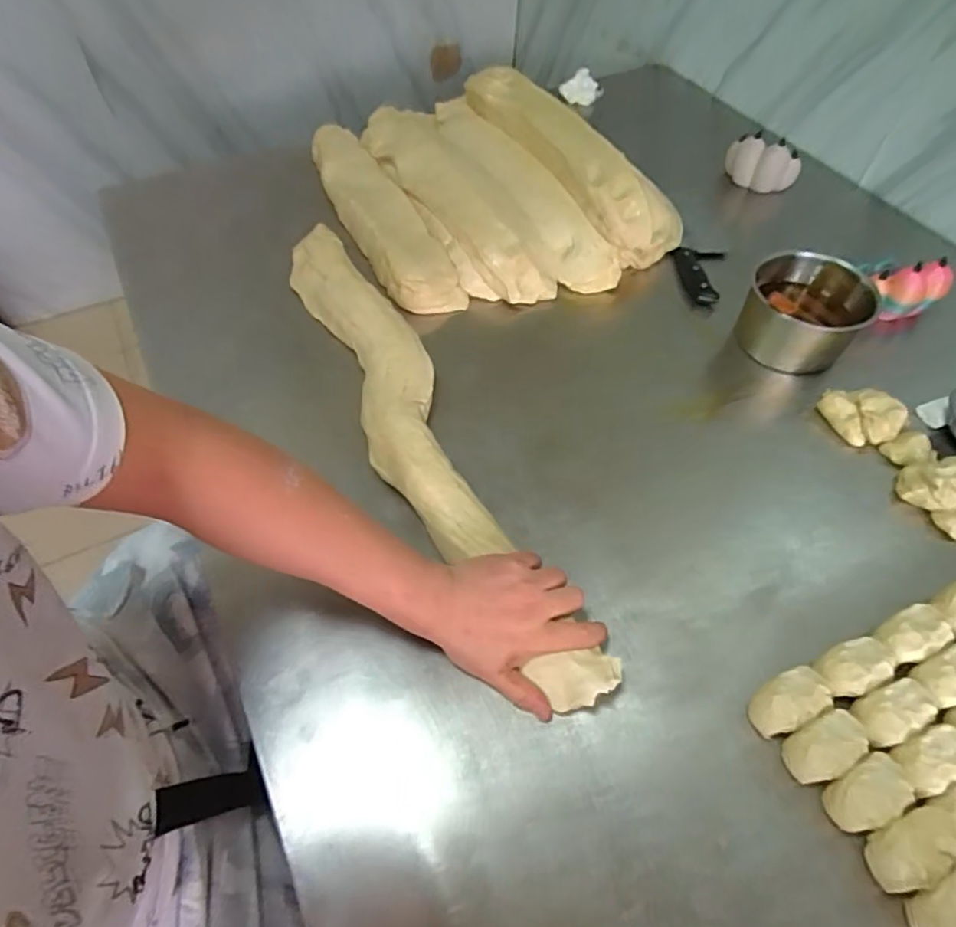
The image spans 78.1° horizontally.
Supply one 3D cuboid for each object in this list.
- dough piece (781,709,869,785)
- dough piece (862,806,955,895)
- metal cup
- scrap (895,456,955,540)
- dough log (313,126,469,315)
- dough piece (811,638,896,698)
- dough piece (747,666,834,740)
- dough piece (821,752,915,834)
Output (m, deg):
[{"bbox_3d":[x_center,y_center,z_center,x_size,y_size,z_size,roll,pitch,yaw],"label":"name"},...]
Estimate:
[{"bbox_3d":[0.294,0.241,0.503,0.069,0.043,0.039,-23,57,-19],"label":"dough piece"},{"bbox_3d":[0.335,0.299,0.463,0.071,0.048,0.044,-21,57,-18],"label":"dough piece"},{"bbox_3d":[0.445,-0.209,0.809,0.141,0.107,0.155,1,54,-1],"label":"metal cup"},{"bbox_3d":[0.545,0.026,0.673,0.103,0.033,0.094,-26,58,-21],"label":"scrap"},{"bbox_3d":[-0.182,-0.440,0.993,0.110,0.063,0.549,-22,58,-16],"label":"dough log"},{"bbox_3d":[0.343,0.190,0.543,0.077,0.033,0.041,-18,56,-16],"label":"dough piece"},{"bbox_3d":[0.275,0.211,0.523,0.067,0.038,0.040,-22,57,-18],"label":"dough piece"},{"bbox_3d":[0.315,0.270,0.484,0.068,0.045,0.042,-22,57,-19],"label":"dough piece"}]

